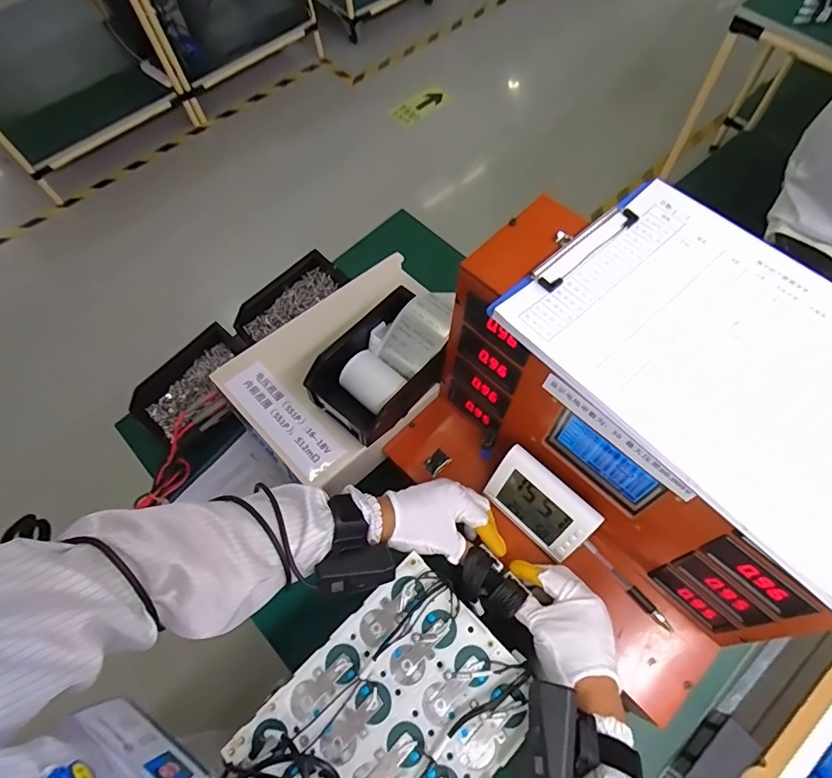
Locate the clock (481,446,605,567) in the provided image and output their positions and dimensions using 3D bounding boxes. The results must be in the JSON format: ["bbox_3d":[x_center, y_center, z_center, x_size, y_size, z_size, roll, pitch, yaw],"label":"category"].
[{"bbox_3d":[0.130,0.123,0.521,0.110,0.091,0.026,42,46,22],"label":"clock"}]

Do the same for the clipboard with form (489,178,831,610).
[{"bbox_3d":[0.237,-0.029,0.373,0.211,0.015,0.301,-40,68,-14],"label":"clipboard with form"}]

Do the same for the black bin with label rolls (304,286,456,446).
[{"bbox_3d":[-0.028,-0.034,0.592,0.102,0.075,0.194,39,73,19],"label":"black bin with label rolls"}]

